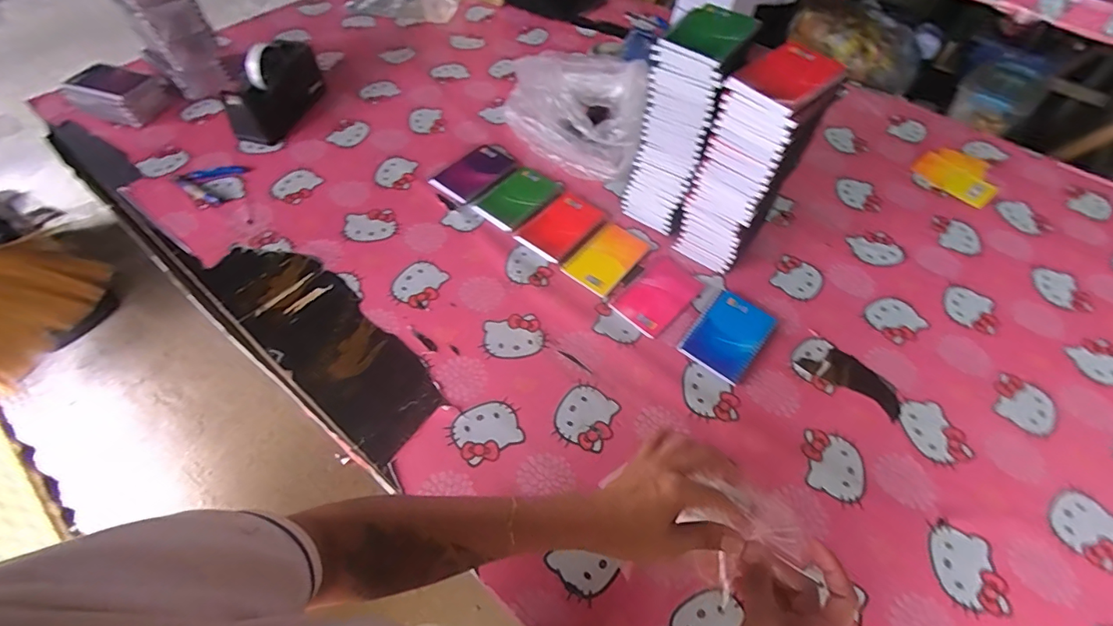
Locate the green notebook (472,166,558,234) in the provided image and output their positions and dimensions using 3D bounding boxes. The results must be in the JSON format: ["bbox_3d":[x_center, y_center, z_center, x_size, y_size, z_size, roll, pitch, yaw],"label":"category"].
[{"bbox_3d":[-0.063,-0.192,0.813,0.092,0.015,0.137,34,60,20],"label":"green notebook"}]

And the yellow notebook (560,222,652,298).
[{"bbox_3d":[0.078,-0.086,0.749,0.083,0.005,0.128,34,60,20],"label":"yellow notebook"}]

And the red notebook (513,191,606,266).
[{"bbox_3d":[0.011,-0.138,0.781,0.089,0.013,0.136,35,60,21],"label":"red notebook"}]

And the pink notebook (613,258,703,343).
[{"bbox_3d":[0.149,-0.026,0.713,0.081,0.005,0.132,38,61,22],"label":"pink notebook"}]

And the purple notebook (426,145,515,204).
[{"bbox_3d":[-0.142,-0.244,0.846,0.089,0.011,0.142,33,60,20],"label":"purple notebook"}]

